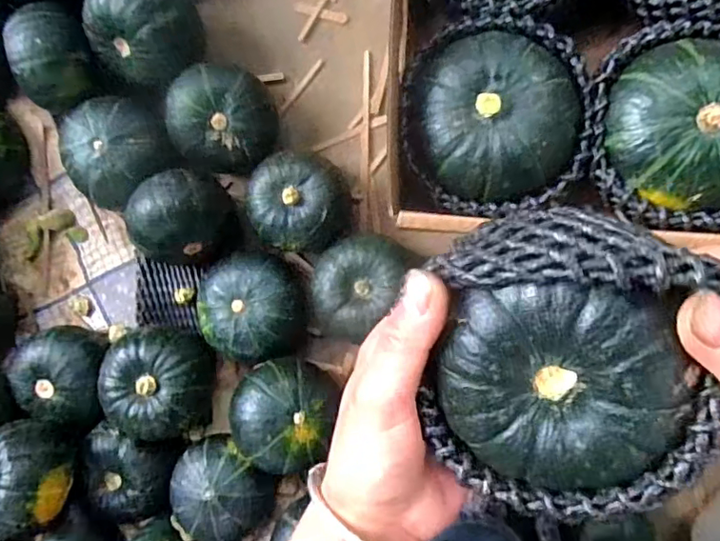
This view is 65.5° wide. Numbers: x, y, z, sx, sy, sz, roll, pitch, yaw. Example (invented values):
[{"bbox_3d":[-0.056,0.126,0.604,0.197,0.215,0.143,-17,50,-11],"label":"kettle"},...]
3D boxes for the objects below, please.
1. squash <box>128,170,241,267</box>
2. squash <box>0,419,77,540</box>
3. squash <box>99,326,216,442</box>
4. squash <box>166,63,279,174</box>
[{"bbox_3d":[-0.151,-0.045,0.472,0.083,0.060,0.074,-4,91,7],"label":"squash"},{"bbox_3d":[-0.279,0.167,0.461,0.081,0.066,0.082,0,91,7],"label":"squash"},{"bbox_3d":[-0.170,0.094,0.478,0.085,0.059,0.081,0,91,7],"label":"squash"},{"bbox_3d":[-0.121,-0.130,0.477,0.088,0.059,0.089,12,93,7],"label":"squash"}]

